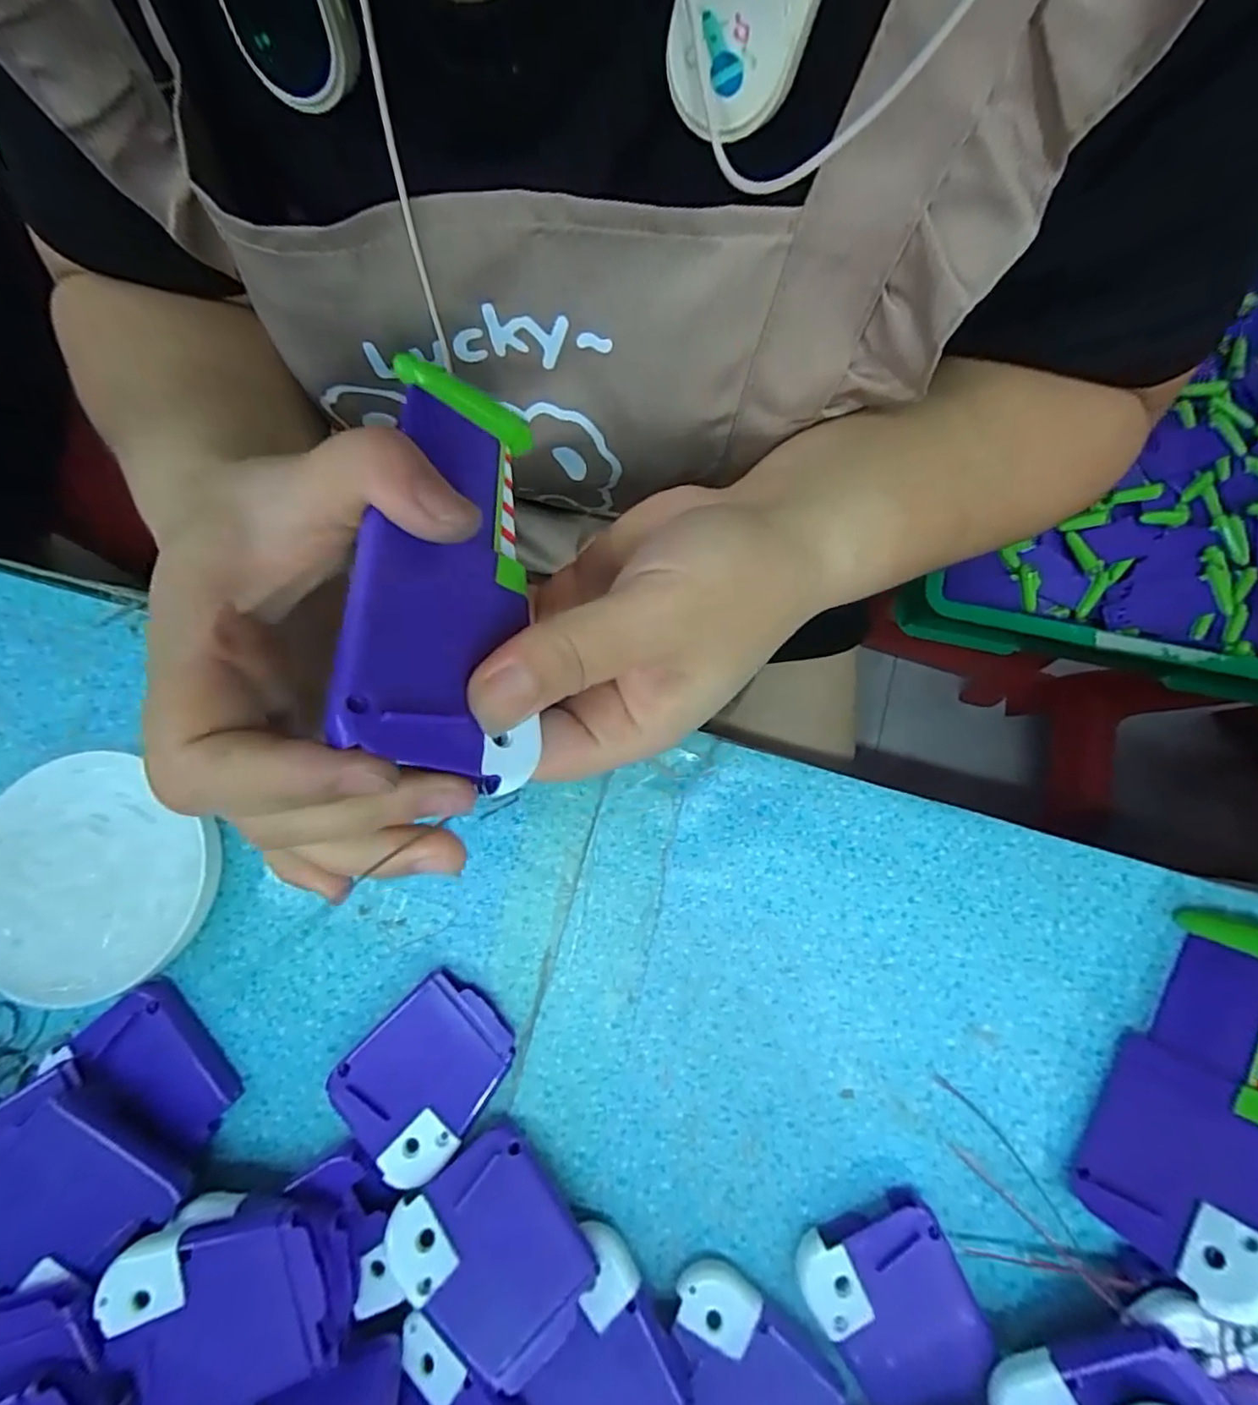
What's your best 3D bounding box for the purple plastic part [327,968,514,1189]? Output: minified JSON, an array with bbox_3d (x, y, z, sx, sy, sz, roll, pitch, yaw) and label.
[{"bbox_3d":[-0.075,0.137,0.229,0.049,0.011,0.061,42,83,8],"label":"purple plastic part"}]

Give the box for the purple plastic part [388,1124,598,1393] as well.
[{"bbox_3d":[-0.045,0.184,0.205,0.051,0.005,0.062,-33,70,-22],"label":"purple plastic part"}]

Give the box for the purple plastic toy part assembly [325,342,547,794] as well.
[{"bbox_3d":[-0.048,-0.038,0.162,0.049,0.008,0.117,13,63,-41],"label":"purple plastic toy part assembly"}]

